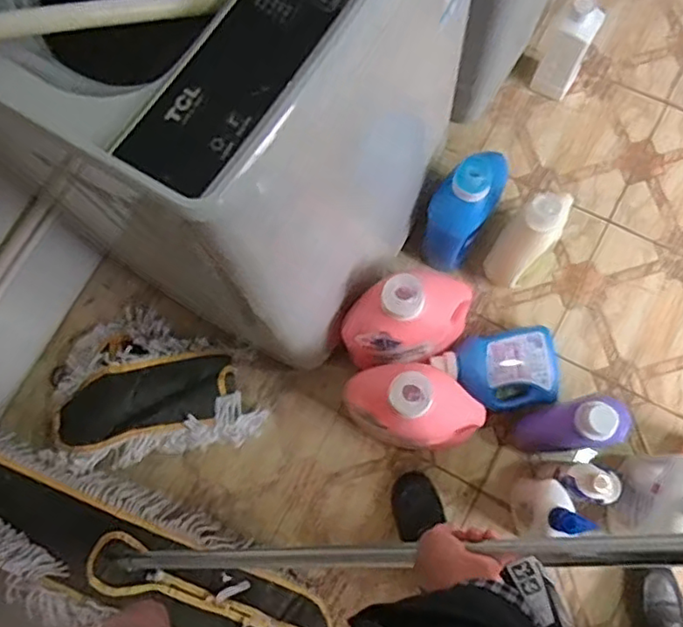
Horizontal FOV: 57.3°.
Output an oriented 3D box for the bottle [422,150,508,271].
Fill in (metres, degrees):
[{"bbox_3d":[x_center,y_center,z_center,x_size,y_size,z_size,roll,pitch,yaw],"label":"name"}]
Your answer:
[{"bbox_3d":[0.225,-0.192,1.121,0.096,0.269,0.176,34,81,11],"label":"bottle"}]

